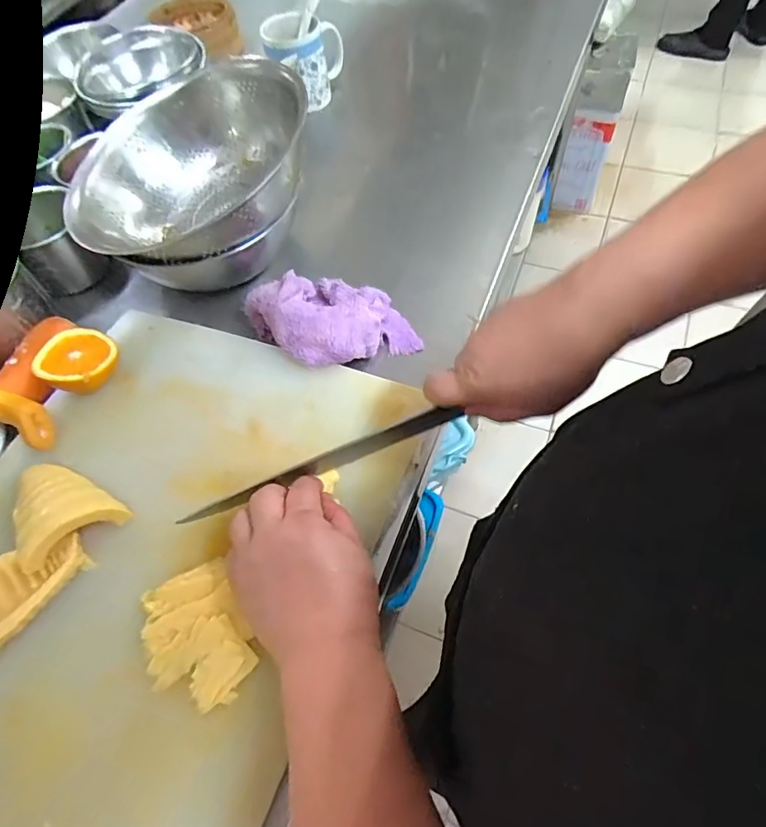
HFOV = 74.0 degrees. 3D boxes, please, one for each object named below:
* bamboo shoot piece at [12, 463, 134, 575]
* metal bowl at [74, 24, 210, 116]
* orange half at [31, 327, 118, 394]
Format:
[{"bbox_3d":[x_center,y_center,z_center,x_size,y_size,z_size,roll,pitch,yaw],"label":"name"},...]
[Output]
[{"bbox_3d":[-0.260,0.069,0.406,0.072,0.032,0.091,-38,65,-16],"label":"bamboo shoot piece"},{"bbox_3d":[-0.323,-0.456,0.677,0.139,0.051,0.139,-2,61,3],"label":"metal bowl"},{"bbox_3d":[-0.284,-0.047,0.484,0.067,0.041,0.066,-2,61,3],"label":"orange half"}]

